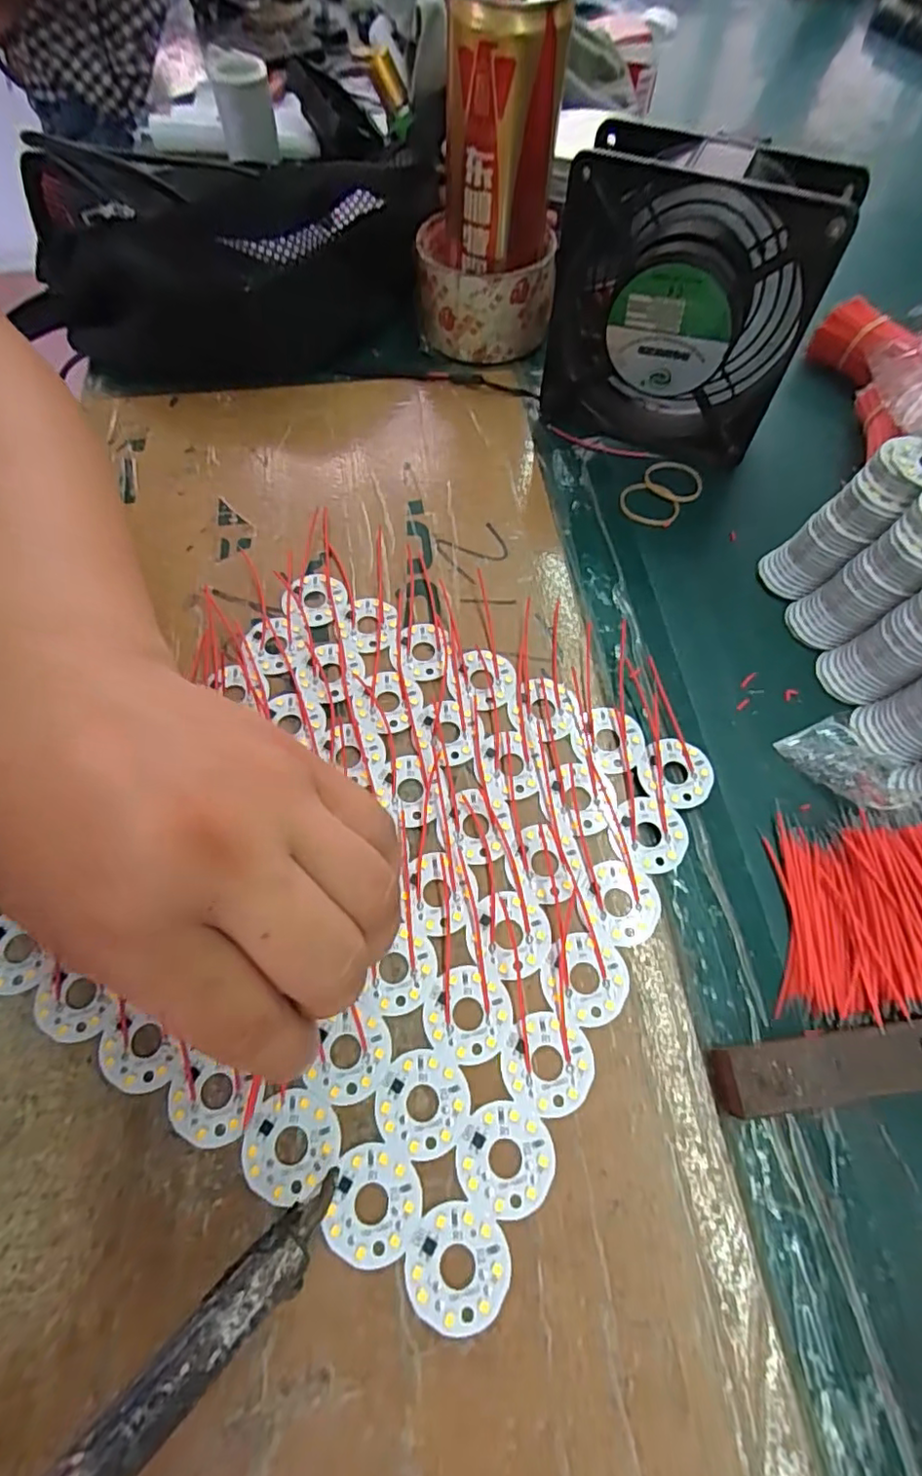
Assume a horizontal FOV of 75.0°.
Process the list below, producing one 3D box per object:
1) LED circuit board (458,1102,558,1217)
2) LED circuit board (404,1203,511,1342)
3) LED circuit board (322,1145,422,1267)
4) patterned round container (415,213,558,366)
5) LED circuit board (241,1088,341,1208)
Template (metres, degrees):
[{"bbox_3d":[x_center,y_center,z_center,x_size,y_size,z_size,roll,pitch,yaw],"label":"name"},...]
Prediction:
[{"bbox_3d":[0.014,0.133,0.190,0.030,0.004,0.030,1,64,0],"label":"LED circuit board"},{"bbox_3d":[-0.001,0.157,0.178,0.030,0.004,0.030,0,64,0],"label":"LED circuit board"},{"bbox_3d":[-0.027,0.144,0.185,0.028,0.004,0.031,14,65,6],"label":"LED circuit board"},{"bbox_3d":[0.017,-0.281,0.374,0.080,0.051,0.076,0,64,0],"label":"patterned round container"},{"bbox_3d":[-0.055,0.131,0.192,0.030,0.004,0.031,22,66,10],"label":"LED circuit board"}]

